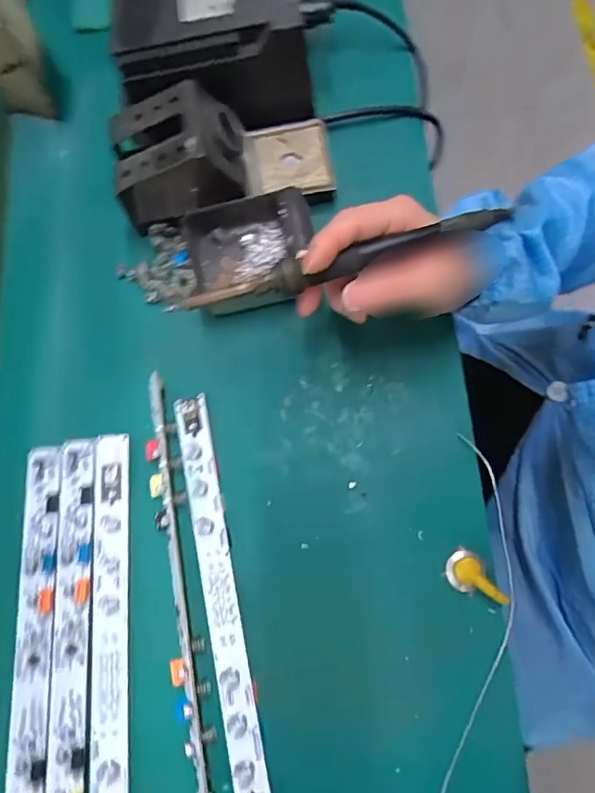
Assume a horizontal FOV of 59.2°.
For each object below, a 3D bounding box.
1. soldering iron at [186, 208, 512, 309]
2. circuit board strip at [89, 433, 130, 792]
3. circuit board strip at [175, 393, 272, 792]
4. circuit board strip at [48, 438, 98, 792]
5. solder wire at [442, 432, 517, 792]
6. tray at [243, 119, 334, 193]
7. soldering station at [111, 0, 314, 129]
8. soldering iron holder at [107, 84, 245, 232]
[{"bbox_3d":[0.027,-0.080,0.309,0.188,0.016,0.014,-16,74,0],"label":"soldering iron"},{"bbox_3d":[-0.117,0.167,0.329,0.022,0.011,0.287,-6,74,1],"label":"circuit board strip"},{"bbox_3d":[-0.046,0.138,0.333,0.020,0.010,0.286,-12,74,-1],"label":"circuit board strip"},{"bbox_3d":[-0.139,0.170,0.325,0.022,0.008,0.287,-5,74,1],"label":"circuit board strip"},{"bbox_3d":[0.114,0.145,0.328,0.043,0.008,0.242,8,75,4],"label":"solder wire"},{"bbox_3d":[-0.007,-0.189,0.416,0.066,0.016,0.064,-6,74,1],"label":"tray"},{"bbox_3d":[-0.064,-0.278,0.403,0.140,0.088,0.111,-7,74,0],"label":"soldering station"},{"bbox_3d":[-0.087,-0.178,0.392,0.094,0.065,0.078,-1,74,2],"label":"soldering iron holder"}]

